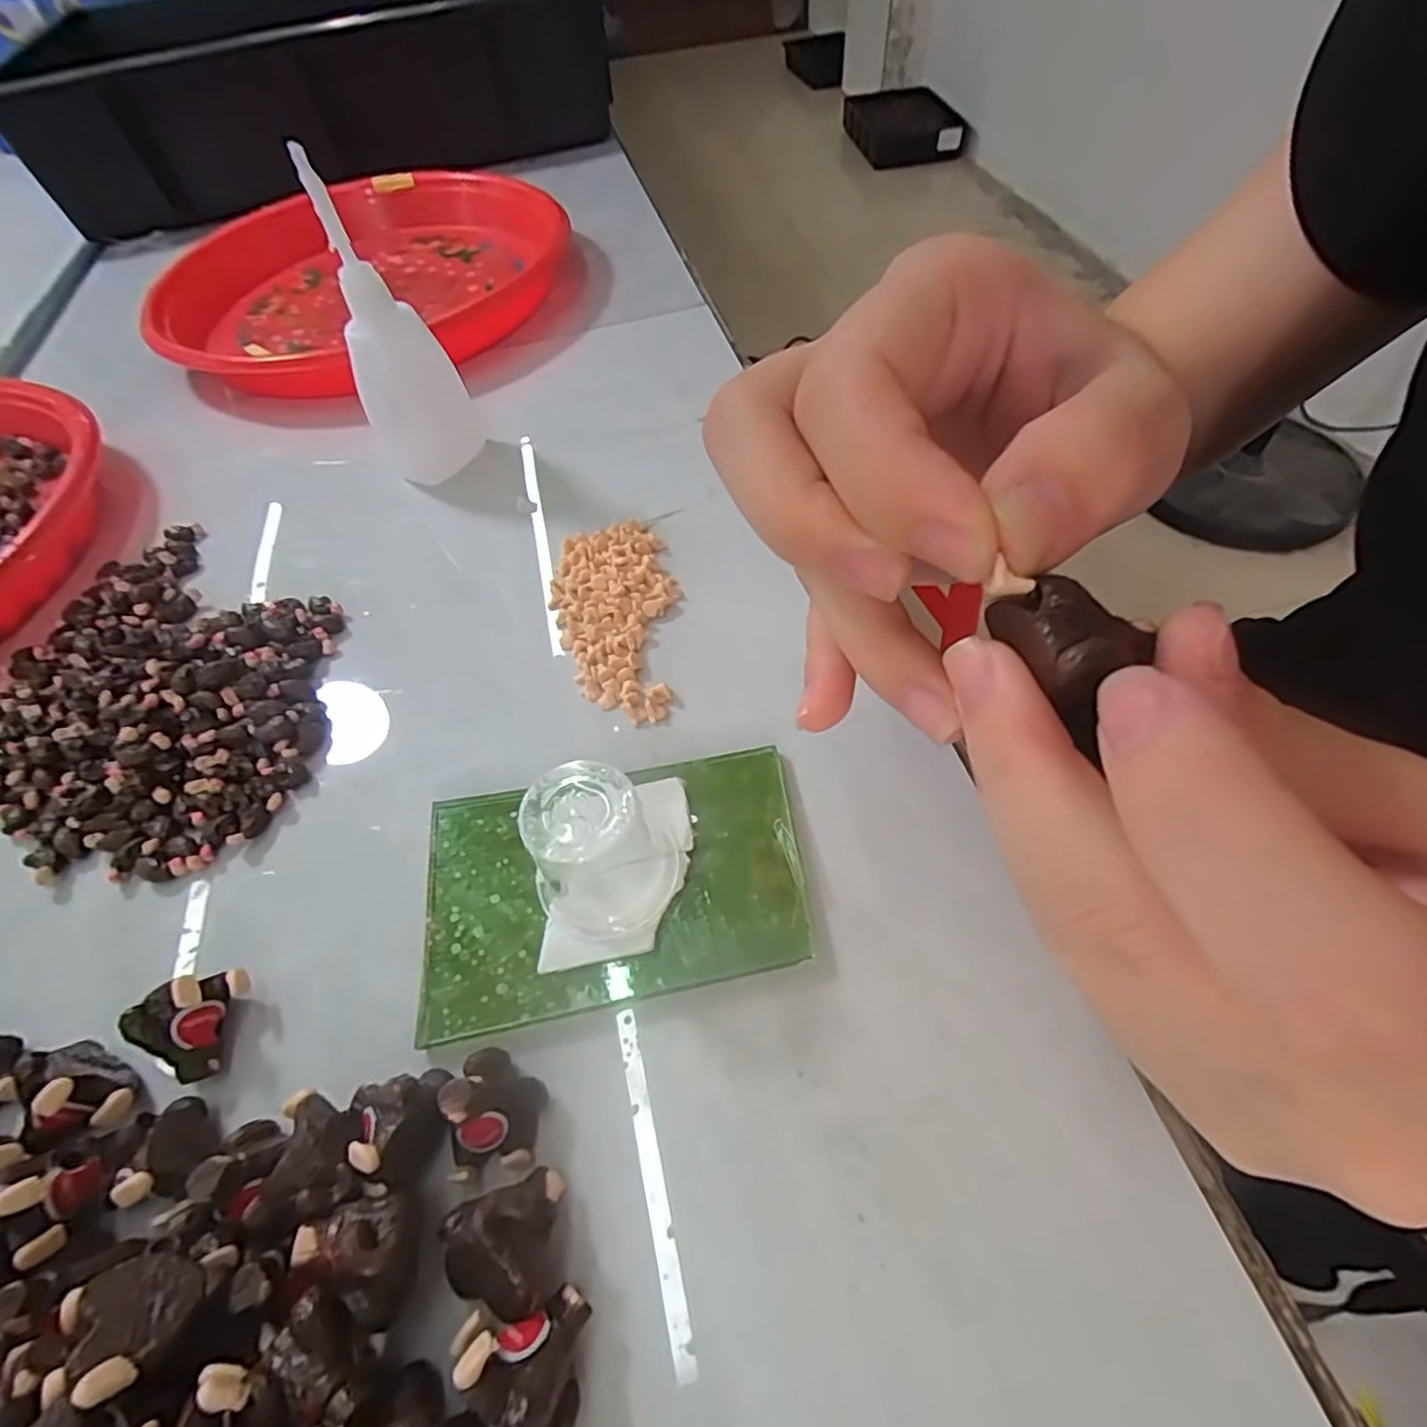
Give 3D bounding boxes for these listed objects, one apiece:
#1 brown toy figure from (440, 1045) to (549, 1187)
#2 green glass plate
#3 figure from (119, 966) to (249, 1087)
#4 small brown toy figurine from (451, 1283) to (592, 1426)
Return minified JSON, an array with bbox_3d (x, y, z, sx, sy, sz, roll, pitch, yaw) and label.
[{"bbox_3d":[-0.049,0.089,0.151,0.018,0.020,0.025,2,55,5],"label":"brown toy figure"},{"bbox_3d":[-0.028,0.046,0.188,0.102,0.006,0.067,-9,55,-2],"label":"green glass plate"},{"bbox_3d":[-0.130,0.076,0.167,0.016,0.021,0.024,7,56,9],"label":"figure"},{"bbox_3d":[-0.037,0.121,0.127,0.023,0.021,0.019,-2,55,3],"label":"small brown toy figurine"}]

